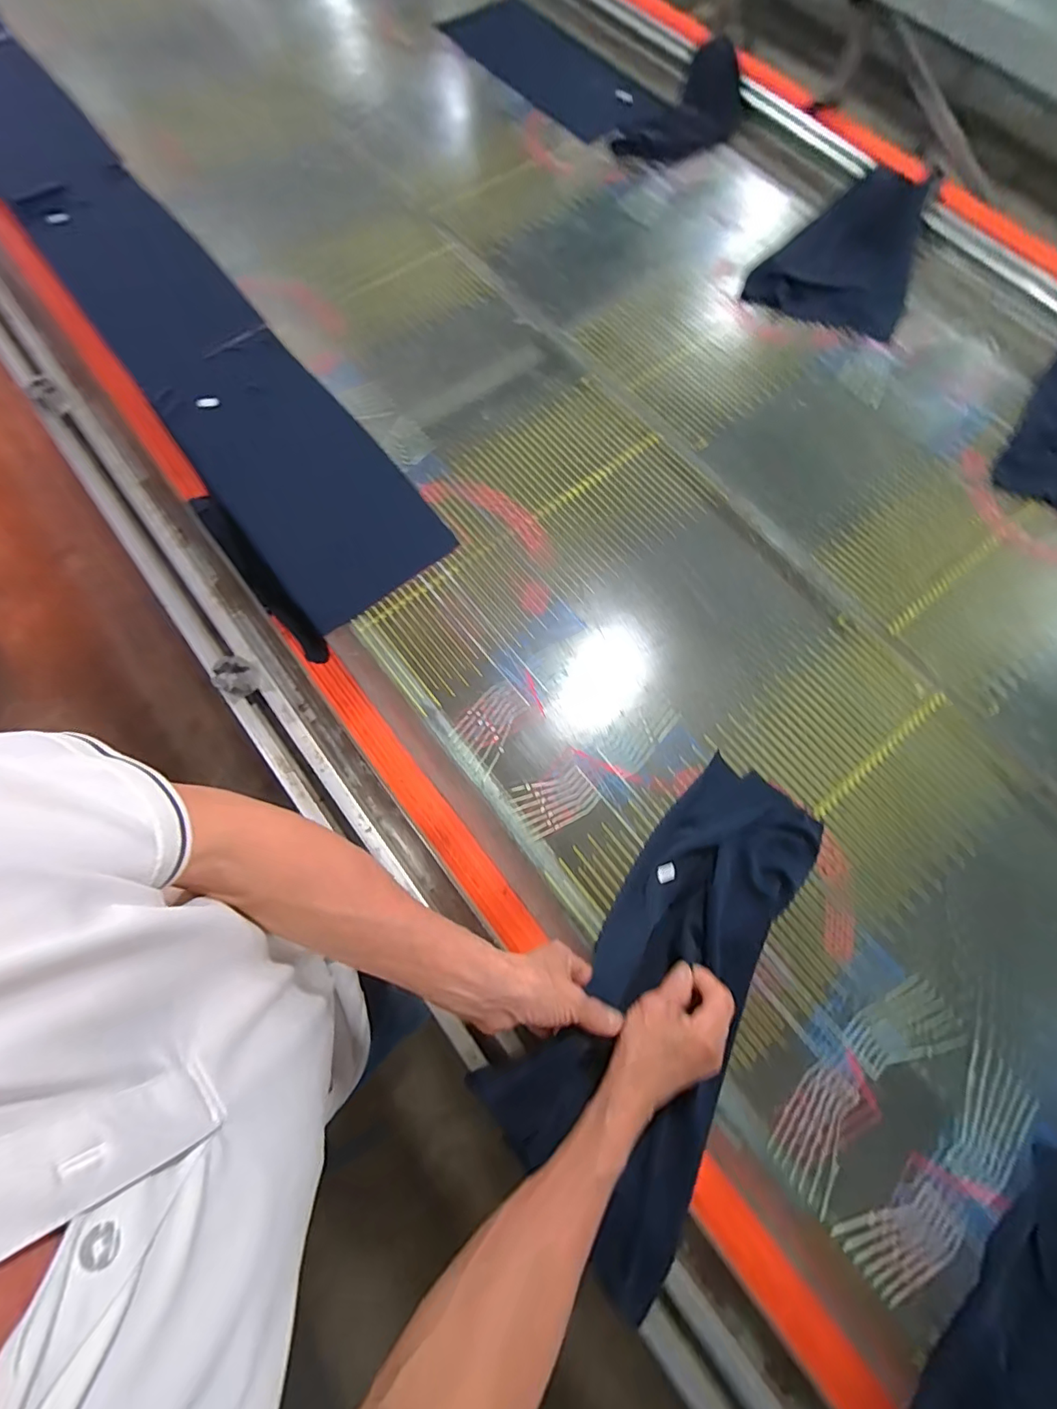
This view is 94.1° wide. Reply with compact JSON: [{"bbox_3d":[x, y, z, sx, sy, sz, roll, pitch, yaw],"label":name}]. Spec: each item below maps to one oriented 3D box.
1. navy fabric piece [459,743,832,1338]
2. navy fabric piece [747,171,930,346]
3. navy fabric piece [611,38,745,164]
[{"bbox_3d":[0.132,0.253,0.467,0.190,0.072,0.441,32,70,8],"label":"navy fabric piece"},{"bbox_3d":[0.499,-0.735,0.782,0.246,0.066,0.296,19,73,4],"label":"navy fabric piece"},{"bbox_3d":[0.294,-1.090,0.905,0.134,0.072,0.293,39,75,10],"label":"navy fabric piece"}]

